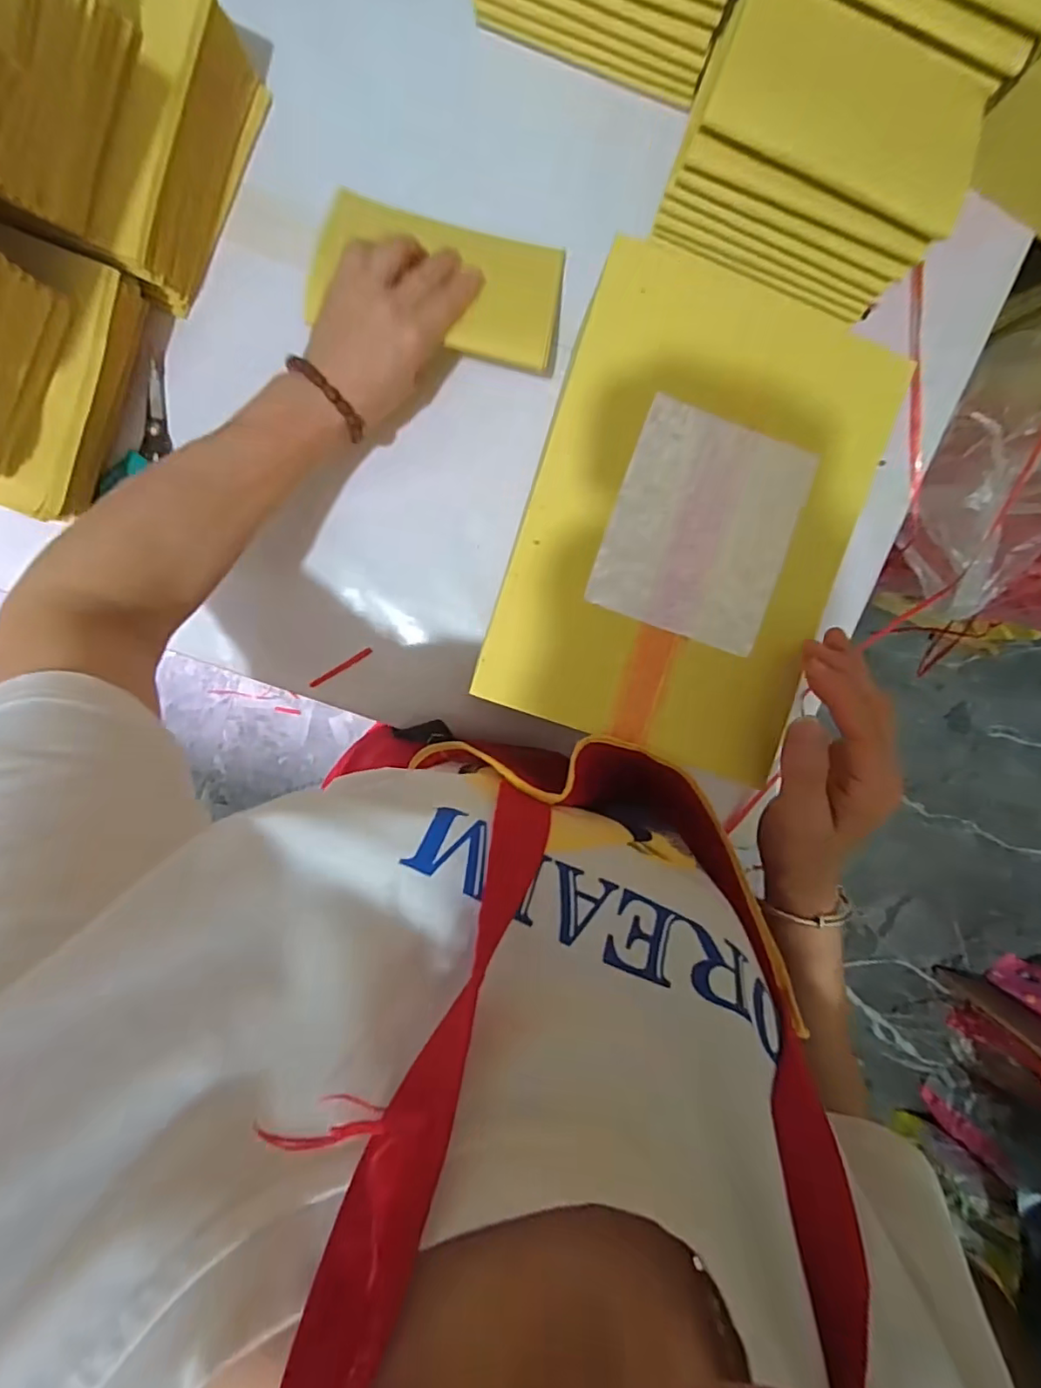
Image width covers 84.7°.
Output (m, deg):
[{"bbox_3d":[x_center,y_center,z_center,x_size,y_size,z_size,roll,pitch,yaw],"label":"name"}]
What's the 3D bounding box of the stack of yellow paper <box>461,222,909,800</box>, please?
[{"bbox_3d":[0.085,-0.083,0.280,0.157,0.015,0.220,17,97,-7],"label":"stack of yellow paper"}]

